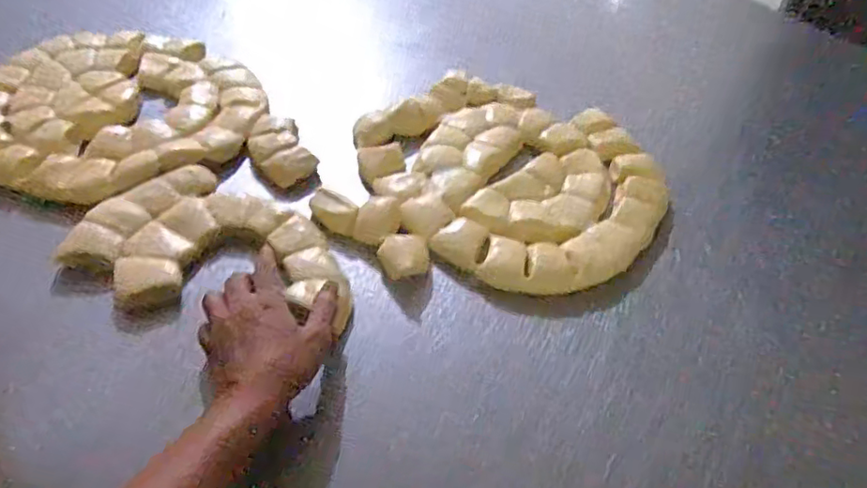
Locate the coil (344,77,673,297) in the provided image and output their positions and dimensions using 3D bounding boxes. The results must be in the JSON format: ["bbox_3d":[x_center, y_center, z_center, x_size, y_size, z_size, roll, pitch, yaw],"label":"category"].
[{"bbox_3d":[0.076,-0.077,0.631,0.325,0.023,0.284,18,50,10],"label":"coil"}]

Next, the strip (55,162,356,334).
[{"bbox_3d":[-0.191,-0.001,0.539,0.263,0.029,0.154,14,49,6],"label":"strip"}]

